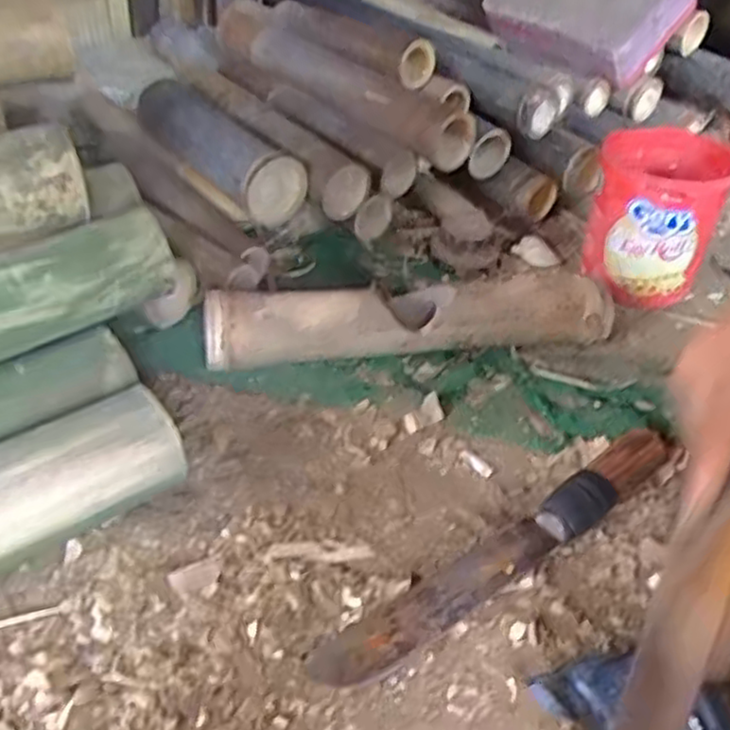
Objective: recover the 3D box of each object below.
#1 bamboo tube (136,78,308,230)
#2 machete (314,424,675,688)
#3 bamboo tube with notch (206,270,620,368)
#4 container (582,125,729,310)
[{"bbox_3d":[-0.186,-0.253,0.883,0.081,0.081,0.287,-25,48,-33],"label":"bamboo tube"},{"bbox_3d":[0.111,0.127,0.546,0.347,0.032,0.042,-24,47,-32],"label":"machete"},{"bbox_3d":[0.048,-0.045,0.712,0.397,0.076,0.067,-6,40,-15],"label":"bamboo tube with notch"},{"bbox_3d":[0.322,-0.168,0.841,0.129,0.160,0.129,19,40,15],"label":"container"}]

